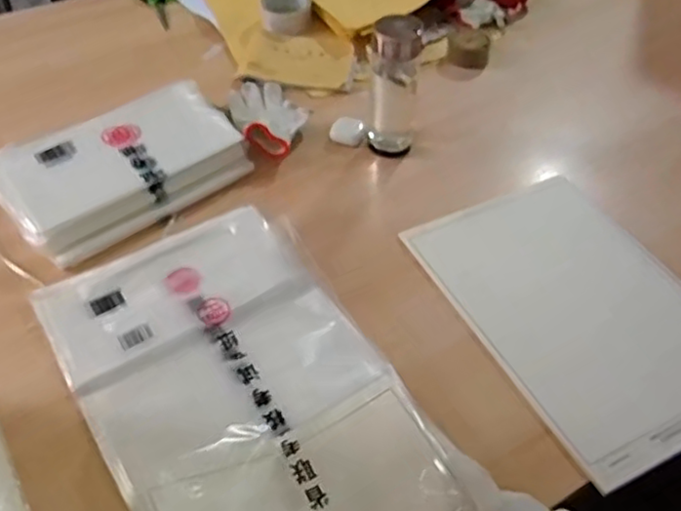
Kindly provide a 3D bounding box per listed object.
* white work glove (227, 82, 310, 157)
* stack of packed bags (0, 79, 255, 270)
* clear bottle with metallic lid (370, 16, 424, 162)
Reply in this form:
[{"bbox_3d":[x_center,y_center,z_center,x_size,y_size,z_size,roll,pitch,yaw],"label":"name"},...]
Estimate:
[{"bbox_3d":[-0.108,-0.219,0.978,0.104,0.044,0.205,-13,49,-13],"label":"white work glove"},{"bbox_3d":[-0.293,-0.120,0.885,0.313,0.057,0.208,-28,54,-24],"label":"stack of packed bags"},{"bbox_3d":[0.074,-0.224,0.893,0.063,0.191,0.052,14,49,11],"label":"clear bottle with metallic lid"}]

